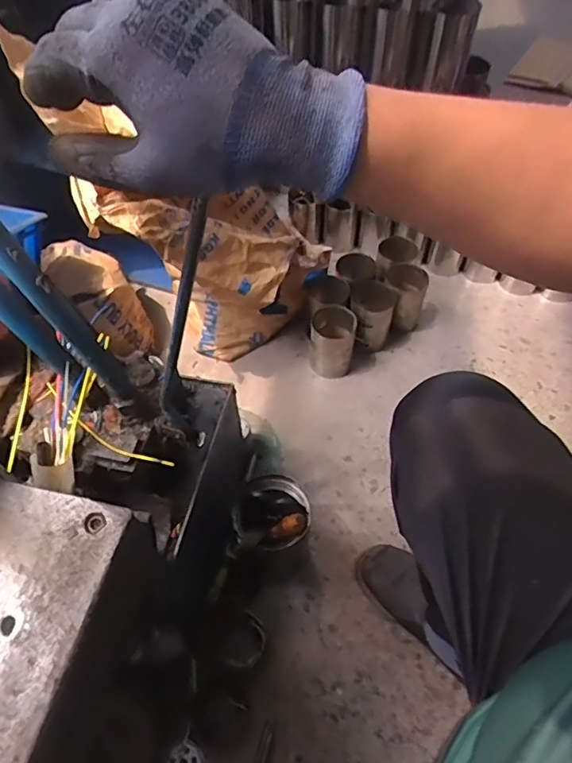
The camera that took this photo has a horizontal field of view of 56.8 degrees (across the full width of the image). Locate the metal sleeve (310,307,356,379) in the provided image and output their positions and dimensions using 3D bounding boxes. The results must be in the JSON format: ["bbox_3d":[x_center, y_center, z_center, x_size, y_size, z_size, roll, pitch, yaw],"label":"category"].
[{"bbox_3d":[0.095,-0.080,1.108,0.095,0.120,0.093,6,54,6],"label":"metal sleeve"}]

